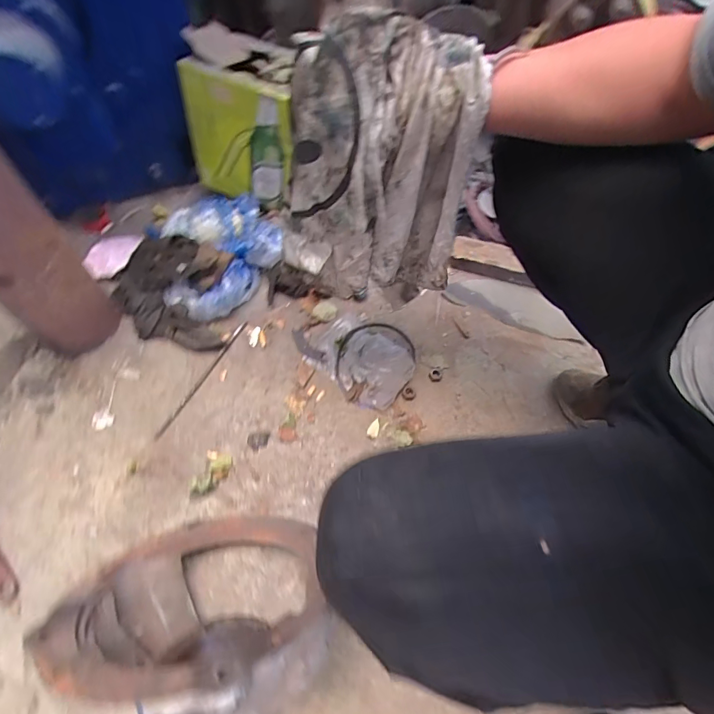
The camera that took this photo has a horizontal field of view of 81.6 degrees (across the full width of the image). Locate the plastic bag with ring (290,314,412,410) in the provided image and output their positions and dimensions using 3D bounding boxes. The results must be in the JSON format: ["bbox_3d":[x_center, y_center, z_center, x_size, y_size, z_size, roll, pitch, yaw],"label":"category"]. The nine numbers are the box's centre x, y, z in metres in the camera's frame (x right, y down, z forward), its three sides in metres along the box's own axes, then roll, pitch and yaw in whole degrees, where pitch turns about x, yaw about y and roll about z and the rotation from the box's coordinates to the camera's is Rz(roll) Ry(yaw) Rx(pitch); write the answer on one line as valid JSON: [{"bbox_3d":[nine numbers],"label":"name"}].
[{"bbox_3d":[0.005,-0.012,0.852,0.238,0.030,0.175,40,68,19],"label":"plastic bag with ring"}]

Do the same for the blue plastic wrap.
[{"bbox_3d":[-0.296,-0.243,0.929,0.281,0.079,0.334,-14,62,-8],"label":"blue plastic wrap"}]

